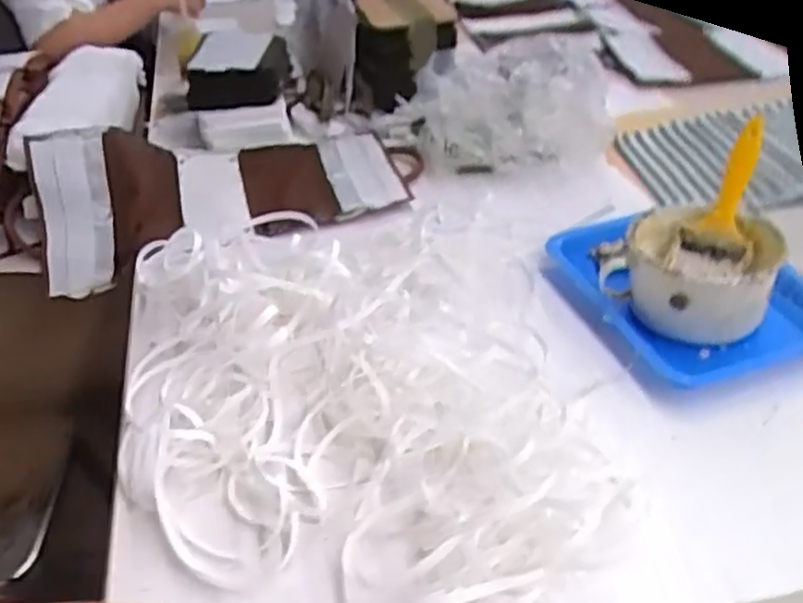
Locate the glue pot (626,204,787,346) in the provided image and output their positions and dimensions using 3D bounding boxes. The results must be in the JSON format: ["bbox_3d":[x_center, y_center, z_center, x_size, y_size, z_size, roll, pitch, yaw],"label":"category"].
[{"bbox_3d":[0.300,-0.028,0.746,0.137,0.084,0.137,-3,37,2],"label":"glue pot"}]

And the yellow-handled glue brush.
[{"bbox_3d":[0.328,-0.108,0.732,0.059,0.137,0.017,27,23,35],"label":"yellow-handled glue brush"}]

